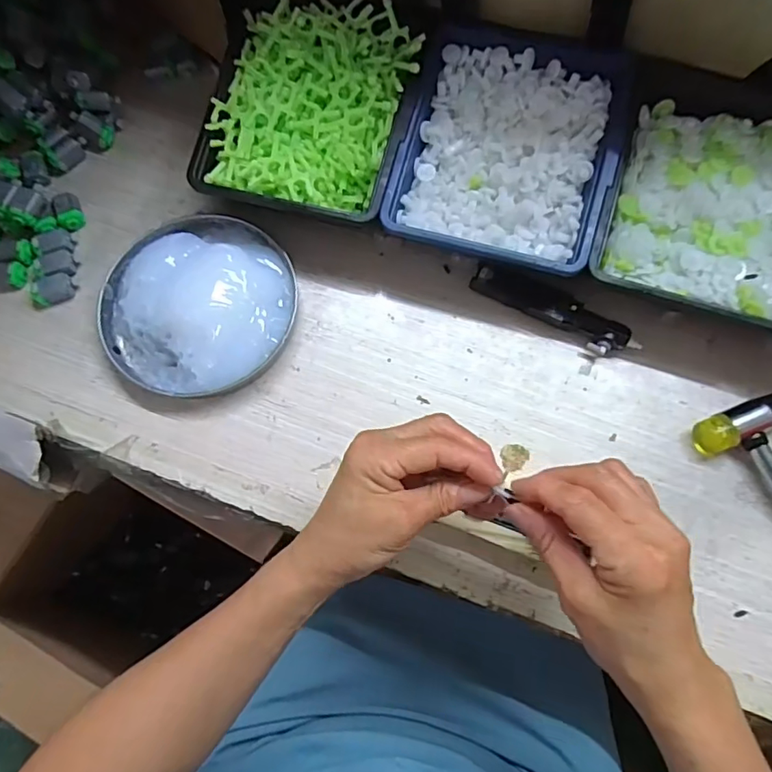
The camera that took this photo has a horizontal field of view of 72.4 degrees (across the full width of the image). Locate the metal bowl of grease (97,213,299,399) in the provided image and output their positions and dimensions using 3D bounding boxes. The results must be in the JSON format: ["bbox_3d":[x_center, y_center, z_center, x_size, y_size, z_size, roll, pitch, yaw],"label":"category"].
[{"bbox_3d":[-0.141,-0.064,0.395,0.138,0.027,0.140,0,74,1],"label":"metal bowl of grease"}]

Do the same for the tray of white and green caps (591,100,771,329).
[{"bbox_3d":[0.226,-0.121,0.364,0.138,0.033,0.148,19,76,6],"label":"tray of white and green caps"}]

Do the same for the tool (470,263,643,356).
[{"bbox_3d":[0.123,-0.056,0.391,0.124,0.021,0.024,29,77,9],"label":"tool"}]

